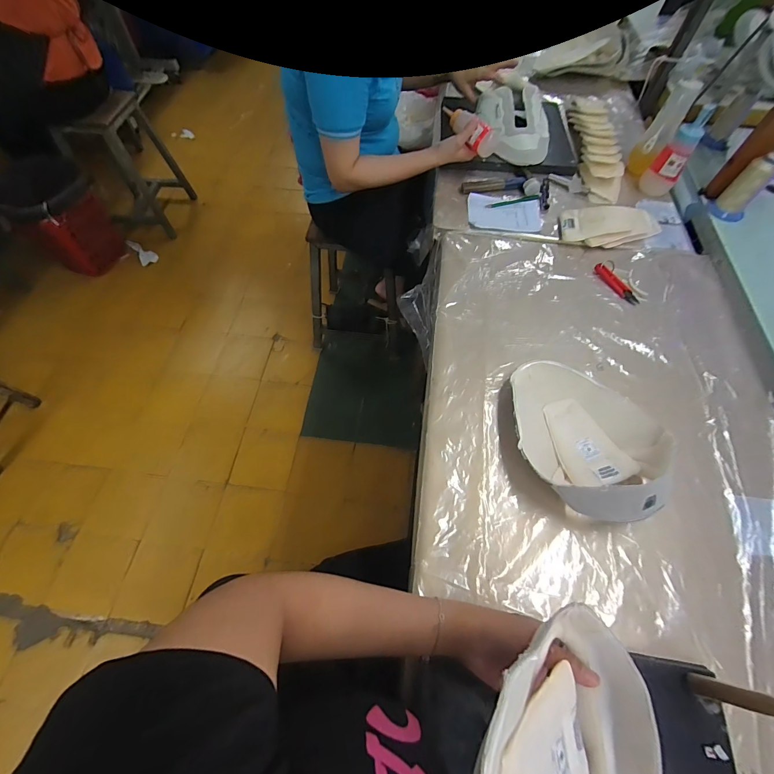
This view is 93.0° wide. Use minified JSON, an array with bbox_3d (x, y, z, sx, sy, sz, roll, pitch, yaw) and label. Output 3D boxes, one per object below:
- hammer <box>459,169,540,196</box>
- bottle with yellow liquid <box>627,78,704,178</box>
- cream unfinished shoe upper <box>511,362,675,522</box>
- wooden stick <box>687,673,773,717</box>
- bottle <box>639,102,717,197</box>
[{"bbox_3d":[0.252,-0.445,0.812,0.159,0.027,0.071,-13,62,-8],"label":"hammer"},{"bbox_3d":[0.592,-0.553,0.799,0.057,0.173,0.068,27,64,12],"label":"bottle with yellow liquid"},{"bbox_3d":[0.272,0.056,0.508,0.188,0.083,0.246,-12,61,-8],"label":"cream unfinished shoe upper"},{"bbox_3d":[0.318,0.273,0.321,0.018,0.154,0.016,12,61,5],"label":"wooden stick"},{"bbox_3d":[0.602,-0.482,0.767,0.064,0.150,0.063,31,64,13],"label":"bottle"}]

